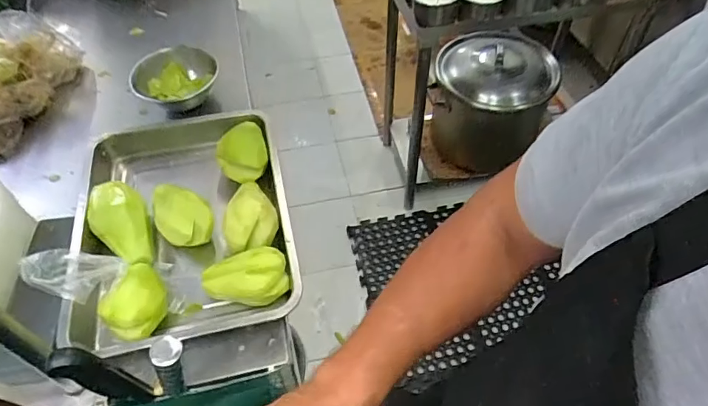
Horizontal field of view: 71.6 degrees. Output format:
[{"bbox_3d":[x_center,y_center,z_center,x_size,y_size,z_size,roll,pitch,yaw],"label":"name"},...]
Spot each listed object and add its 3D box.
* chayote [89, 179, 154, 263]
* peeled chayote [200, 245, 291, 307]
[{"bbox_3d":[-0.321,0.031,0.682,0.069,0.067,0.123,-28,56,-20],"label":"chayote"},{"bbox_3d":[-0.140,0.102,0.632,0.110,0.069,0.057,-5,51,-3],"label":"peeled chayote"}]

